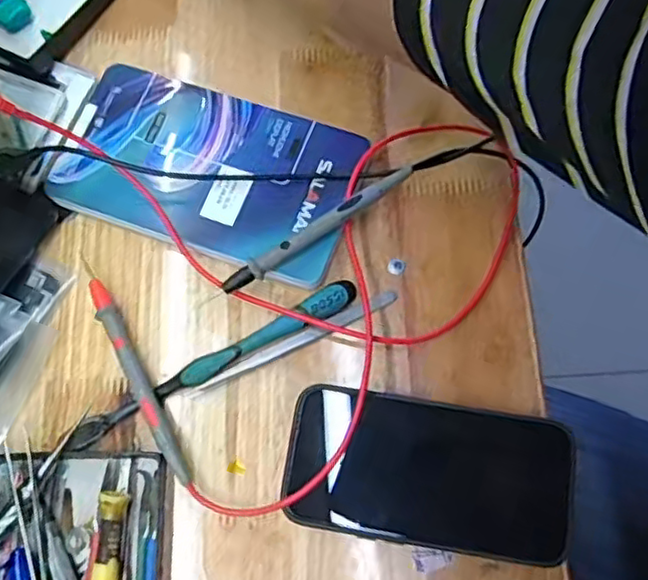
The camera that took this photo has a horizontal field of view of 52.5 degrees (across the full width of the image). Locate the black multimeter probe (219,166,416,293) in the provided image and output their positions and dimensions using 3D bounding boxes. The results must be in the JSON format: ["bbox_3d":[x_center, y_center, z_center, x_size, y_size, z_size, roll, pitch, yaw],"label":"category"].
[{"bbox_3d":[-0.003,-0.036,0.378,0.126,0.016,0.015,-33,75,-9],"label":"black multimeter probe"}]

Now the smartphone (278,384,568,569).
[{"bbox_3d":[0.055,0.097,0.349,0.146,0.013,0.073,9,73,4],"label":"smartphone"}]

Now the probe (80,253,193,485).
[{"bbox_3d":[-0.110,0.043,0.373,0.015,0.015,0.144,-28,74,-8],"label":"probe"}]

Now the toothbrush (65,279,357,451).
[{"bbox_3d":[-0.061,0.041,0.371,0.176,0.012,0.015,-29,74,-8],"label":"toothbrush"}]

